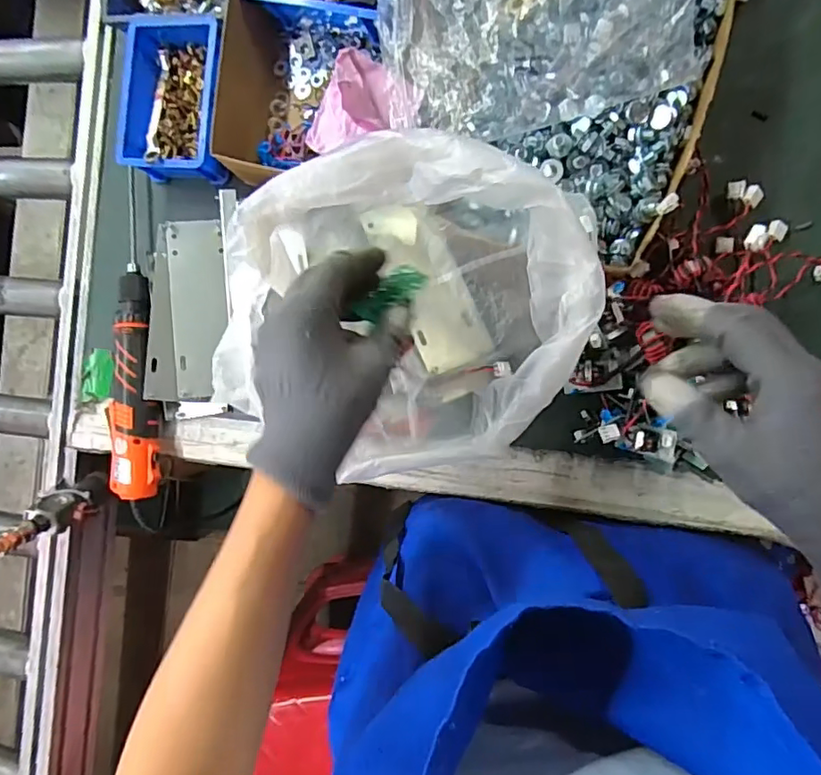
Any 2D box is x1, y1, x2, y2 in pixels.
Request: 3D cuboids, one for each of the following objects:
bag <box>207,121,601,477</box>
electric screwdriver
[{"bbox_3d":[0.000,-0.052,0.447,0.259,0.152,0.235,11,93,5],"label":"bag"},{"bbox_3d":[-0.292,-0.054,0.585,0.052,0.038,0.339,-3,92,6],"label":"electric screwdriver"}]

